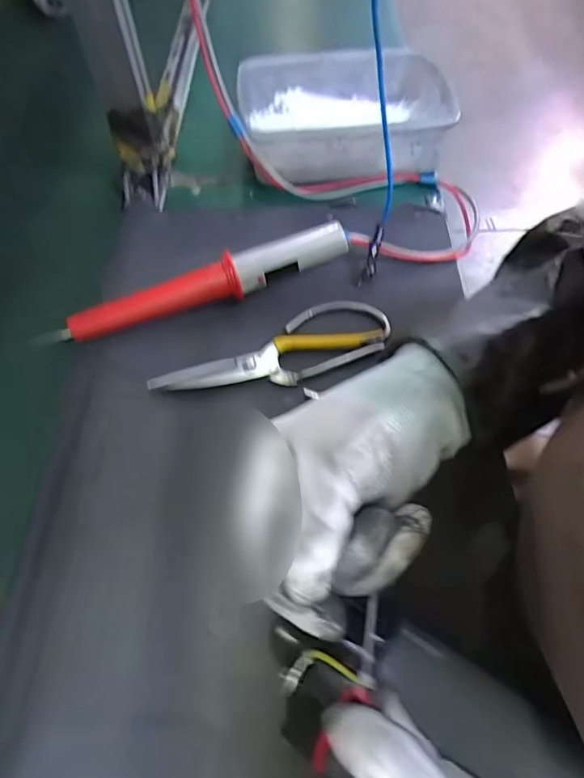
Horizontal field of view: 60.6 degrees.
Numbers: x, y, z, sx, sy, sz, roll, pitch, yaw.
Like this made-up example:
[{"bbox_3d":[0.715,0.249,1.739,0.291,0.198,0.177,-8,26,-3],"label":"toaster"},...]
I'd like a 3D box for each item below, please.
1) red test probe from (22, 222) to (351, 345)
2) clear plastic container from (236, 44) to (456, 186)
[{"bbox_3d":[-0.082,-0.085,0.435,0.271,0.044,0.028,-17,59,-10],"label":"red test probe"},{"bbox_3d":[0.064,-0.306,0.556,0.220,0.072,0.175,-9,57,-5],"label":"clear plastic container"}]

